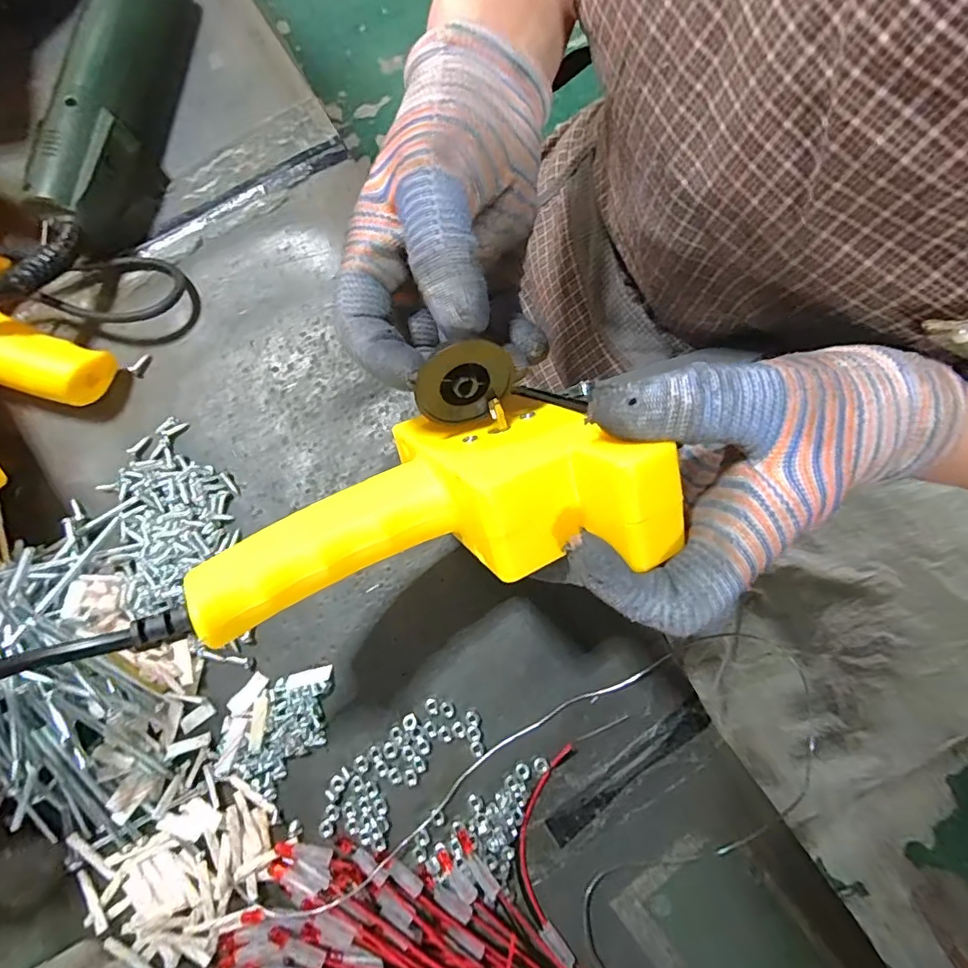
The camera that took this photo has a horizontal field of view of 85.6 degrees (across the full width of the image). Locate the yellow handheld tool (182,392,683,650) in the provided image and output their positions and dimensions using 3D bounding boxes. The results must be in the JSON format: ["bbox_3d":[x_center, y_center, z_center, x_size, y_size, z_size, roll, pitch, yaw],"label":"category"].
[{"bbox_3d":[-0.018,0.004,0.198,0.159,0.066,0.075,-14,80,7],"label":"yellow handheld tool"}]

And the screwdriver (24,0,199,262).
[{"bbox_3d":[-0.218,-0.244,0.307,0.057,0.042,0.225,4,79,0],"label":"screwdriver"}]

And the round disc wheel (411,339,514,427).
[{"bbox_3d":[-0.007,-0.038,0.199,0.038,0.036,0.004,-27,53,5],"label":"round disc wheel"}]

